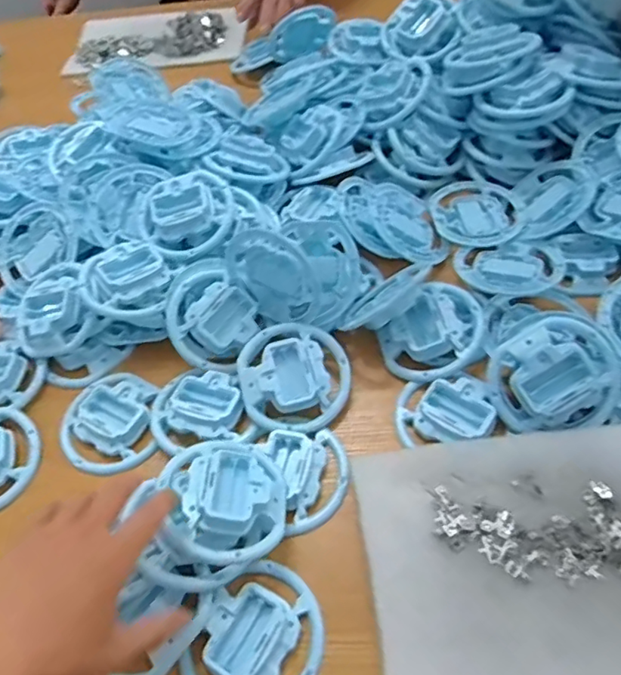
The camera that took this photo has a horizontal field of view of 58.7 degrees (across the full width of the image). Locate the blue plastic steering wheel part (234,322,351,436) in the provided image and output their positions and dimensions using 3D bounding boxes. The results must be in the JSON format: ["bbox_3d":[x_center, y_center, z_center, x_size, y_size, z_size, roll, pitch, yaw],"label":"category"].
[{"bbox_3d":[-0.016,0.033,0.506,0.101,0.032,0.103,-3,54,4],"label":"blue plastic steering wheel part"}]

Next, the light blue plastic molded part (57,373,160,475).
[{"bbox_3d":[-0.190,0.078,0.511,0.093,0.019,0.097,-2,59,3],"label":"light blue plastic molded part"}]

